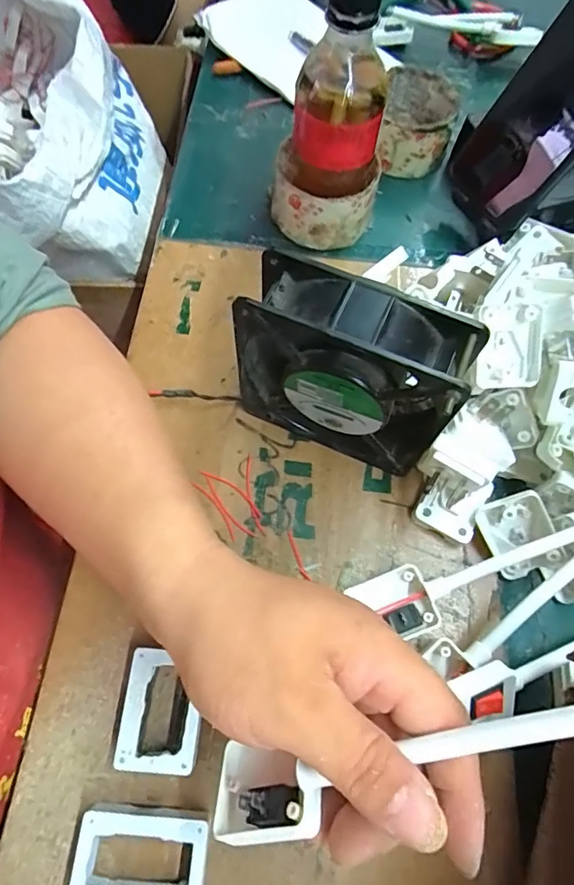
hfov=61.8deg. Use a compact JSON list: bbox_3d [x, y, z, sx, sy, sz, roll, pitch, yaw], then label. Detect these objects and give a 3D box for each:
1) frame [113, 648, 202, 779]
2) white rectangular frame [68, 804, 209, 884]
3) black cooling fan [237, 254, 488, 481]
[{"bbox_3d":[-0.066,0.142,0.257,0.040,0.017,0.057,4,67,-1],"label":"frame"},{"bbox_3d":[-0.070,0.201,0.232,0.061,0.017,0.042,6,67,0],"label":"white rectangular frame"},{"bbox_3d":[0.033,-0.036,0.280,0.119,0.124,0.040,25,68,8],"label":"black cooling fan"}]

